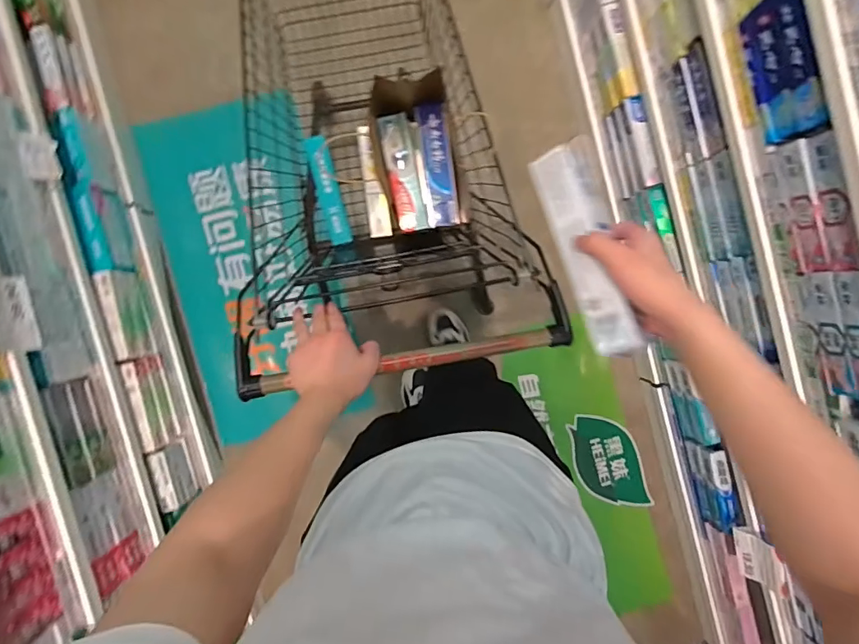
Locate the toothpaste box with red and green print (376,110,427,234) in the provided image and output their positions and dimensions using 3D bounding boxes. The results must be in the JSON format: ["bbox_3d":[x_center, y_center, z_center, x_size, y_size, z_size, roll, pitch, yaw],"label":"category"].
[{"bbox_3d":[-0.051,-0.296,0.970,0.058,0.042,0.220,-12,93,-2],"label":"toothpaste box with red and green print"}]

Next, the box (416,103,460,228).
[{"bbox_3d":[0.013,-0.305,0.946,0.054,0.035,0.228,-10,93,-2],"label":"box"}]

